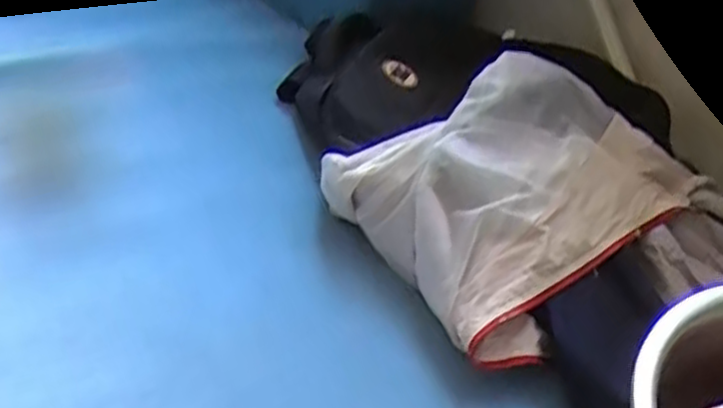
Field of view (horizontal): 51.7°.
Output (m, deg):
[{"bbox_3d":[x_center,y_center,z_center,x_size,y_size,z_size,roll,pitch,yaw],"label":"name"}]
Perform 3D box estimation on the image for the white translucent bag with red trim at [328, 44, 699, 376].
[{"bbox_3d":[0.192,-0.032,0.831,0.371,0.142,0.299,-20,47,-30],"label":"white translucent bag with red trim"}]

